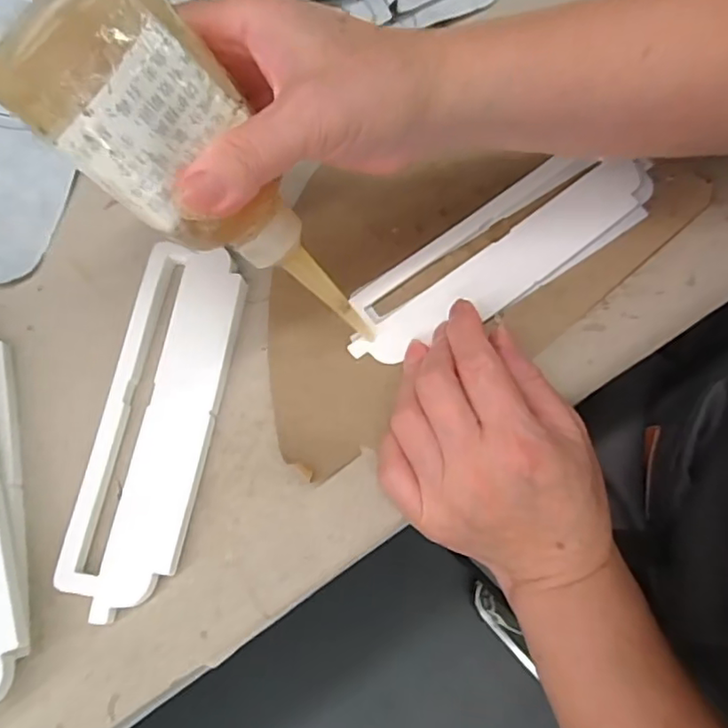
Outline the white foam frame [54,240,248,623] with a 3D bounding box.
[{"bbox_3d":[-0.099,0.024,0.284,0.052,0.009,0.174,10,74,3],"label":"white foam frame"}]

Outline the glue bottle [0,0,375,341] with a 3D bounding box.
[{"bbox_3d":[-0.054,-0.066,0.242,0.033,0.178,0.058,16,71,42],"label":"glue bottle"}]

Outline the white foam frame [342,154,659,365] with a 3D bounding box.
[{"bbox_3d":[0.072,-0.062,0.317,0.183,0.008,0.058,-30,76,-7],"label":"white foam frame"}]

